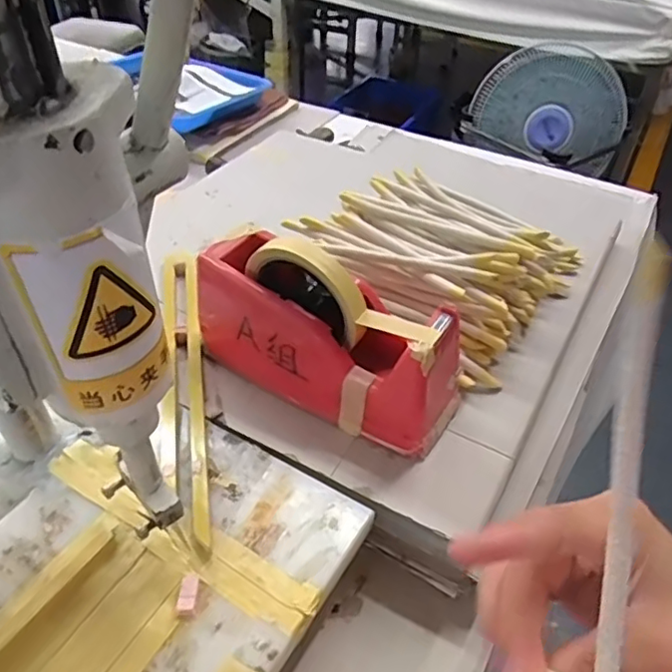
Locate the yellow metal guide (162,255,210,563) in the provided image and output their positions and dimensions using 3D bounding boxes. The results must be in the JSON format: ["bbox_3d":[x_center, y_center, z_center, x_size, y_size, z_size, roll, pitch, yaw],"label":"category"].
[{"bbox_3d":[-0.120,0.027,0.478,0.028,0.016,0.318,-7,44,-11],"label":"yellow metal guide"}]

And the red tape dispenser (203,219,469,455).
[{"bbox_3d":[-0.007,-0.009,0.439,0.202,0.113,0.073,22,46,19],"label":"red tape dispenser"}]

